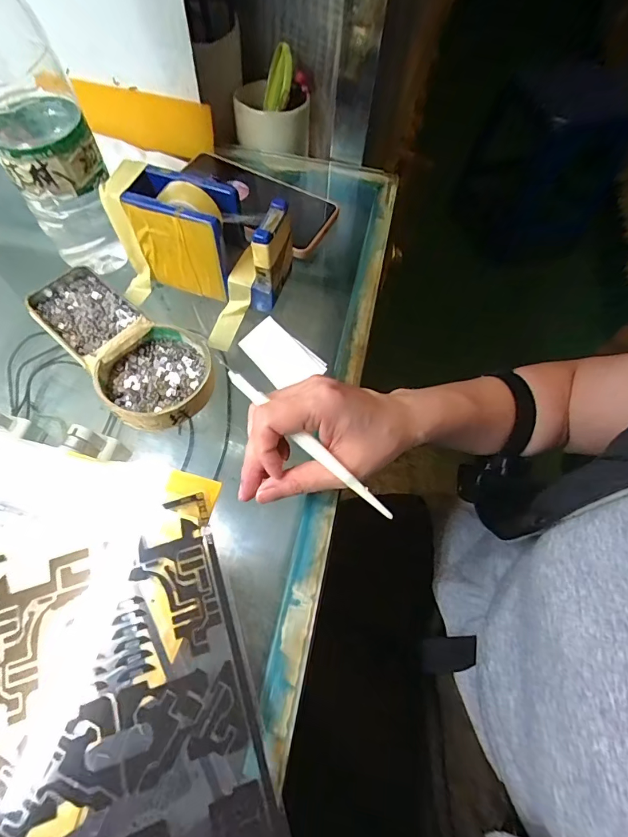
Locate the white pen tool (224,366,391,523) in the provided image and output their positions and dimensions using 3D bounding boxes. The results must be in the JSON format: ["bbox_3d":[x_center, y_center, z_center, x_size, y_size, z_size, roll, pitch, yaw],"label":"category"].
[{"bbox_3d":[-0.004,0.015,0.268,0.135,0.007,0.008,41,69,8],"label":"white pen tool"}]

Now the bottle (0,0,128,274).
[{"bbox_3d":[-0.190,-0.201,0.289,0.063,0.221,0.063,-26,66,-13],"label":"bottle"}]

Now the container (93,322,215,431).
[{"bbox_3d":[-0.116,-0.033,0.320,0.079,0.019,0.083,0,63,-1],"label":"container"}]

